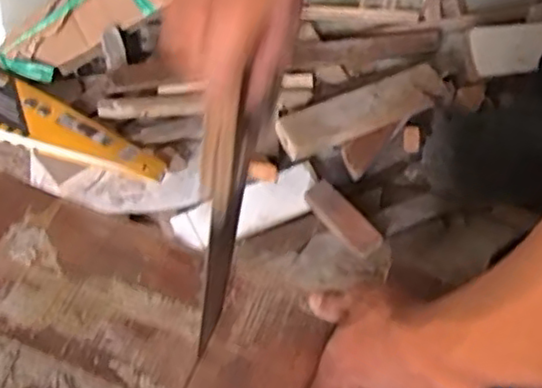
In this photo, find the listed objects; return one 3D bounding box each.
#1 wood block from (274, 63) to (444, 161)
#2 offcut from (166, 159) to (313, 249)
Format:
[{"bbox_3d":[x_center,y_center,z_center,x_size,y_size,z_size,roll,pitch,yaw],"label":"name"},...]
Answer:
[{"bbox_3d":[0.113,-0.104,0.824,0.224,0.020,0.056,-23,84,-13],"label":"wood block"},{"bbox_3d":[-0.027,0.018,0.780,0.173,0.017,0.058,-19,60,-13],"label":"offcut"}]

